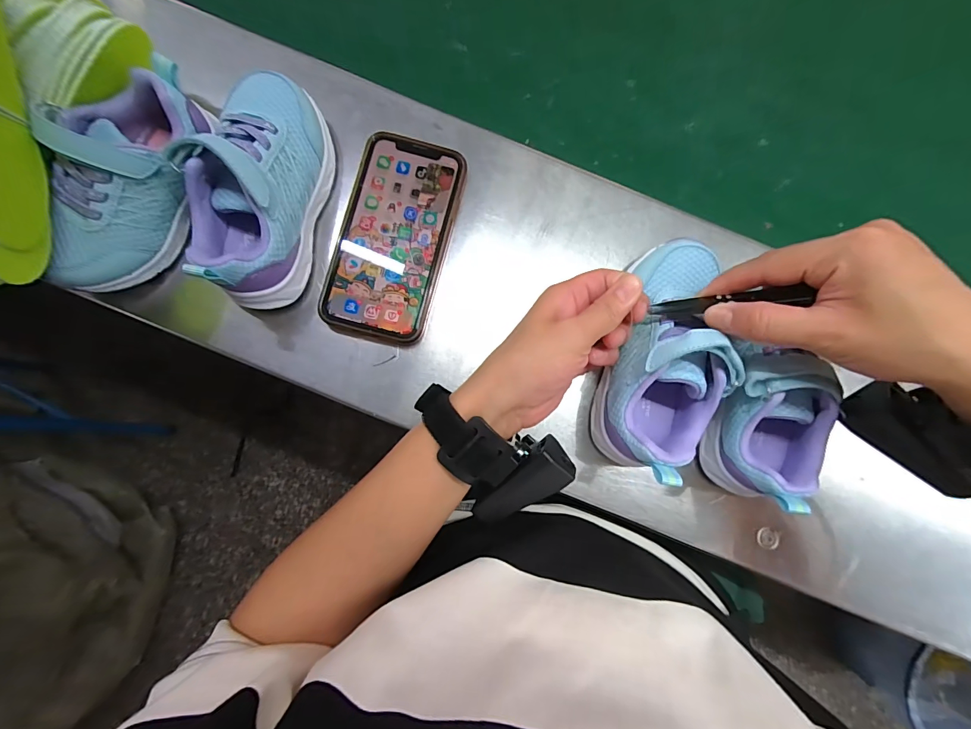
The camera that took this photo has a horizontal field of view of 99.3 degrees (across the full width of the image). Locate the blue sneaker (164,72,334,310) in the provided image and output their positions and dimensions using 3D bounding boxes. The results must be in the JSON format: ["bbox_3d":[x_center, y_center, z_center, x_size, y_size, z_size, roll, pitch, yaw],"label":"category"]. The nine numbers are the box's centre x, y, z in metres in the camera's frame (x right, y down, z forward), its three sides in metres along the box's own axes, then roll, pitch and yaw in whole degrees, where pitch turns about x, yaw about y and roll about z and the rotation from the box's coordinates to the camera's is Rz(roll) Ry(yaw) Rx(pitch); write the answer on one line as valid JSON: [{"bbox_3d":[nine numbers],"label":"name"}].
[{"bbox_3d":[-0.153,-0.123,0.278,0.071,0.067,0.157,12,83,-7],"label":"blue sneaker"}]

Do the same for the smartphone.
[{"bbox_3d":[-0.069,-0.095,0.311,0.080,0.013,0.151,14,86,-1],"label":"smartphone"}]

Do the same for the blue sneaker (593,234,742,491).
[{"bbox_3d":[0.123,-0.008,0.274,0.063,0.079,0.157,17,85,-1],"label":"blue sneaker"}]

